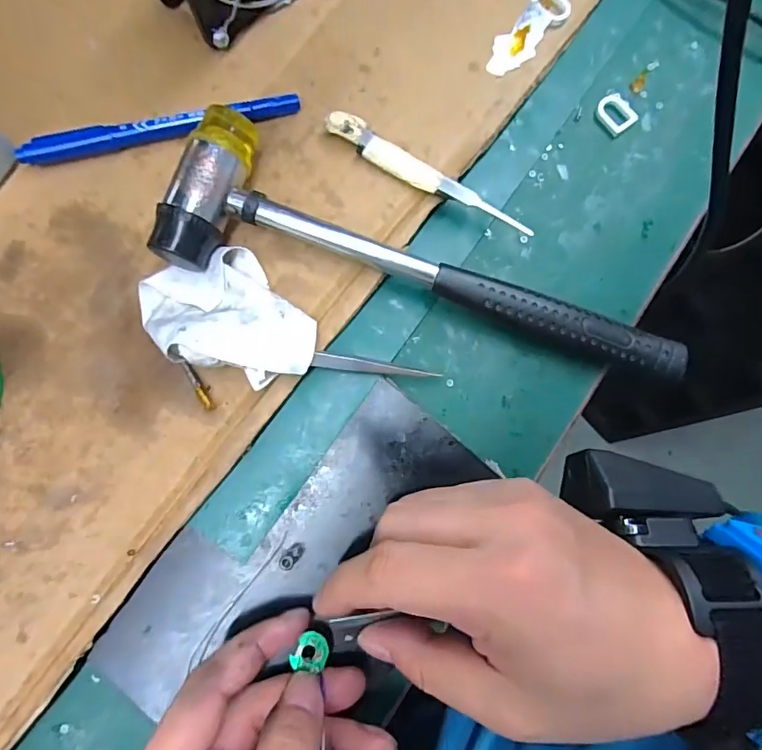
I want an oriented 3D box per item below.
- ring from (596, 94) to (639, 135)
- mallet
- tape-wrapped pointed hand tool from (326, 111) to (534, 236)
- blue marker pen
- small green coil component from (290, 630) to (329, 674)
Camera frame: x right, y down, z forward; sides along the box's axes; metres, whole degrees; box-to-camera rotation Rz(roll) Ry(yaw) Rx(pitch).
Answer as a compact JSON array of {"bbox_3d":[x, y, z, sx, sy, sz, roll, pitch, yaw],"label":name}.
[{"bbox_3d":[0.130,-0.144,0.273,0.018,0.004,0.021,-38,87,-6],"label":"ring"},{"bbox_3d":[0.027,-0.058,0.245,0.256,0.028,0.073,15,84,-2],"label":"mallet"},{"bbox_3d":[0.024,-0.101,0.255,0.116,0.012,0.015,31,83,1],"label":"tape-wrapped pointed hand tool"},{"bbox_3d":[-0.110,-0.125,0.251,0.139,0.011,0.012,-14,84,-4],"label":"blue marker pen"},{"bbox_3d":[-0.032,0.126,0.225,0.016,0.010,0.013,20,84,-2],"label":"small green coil component"}]

